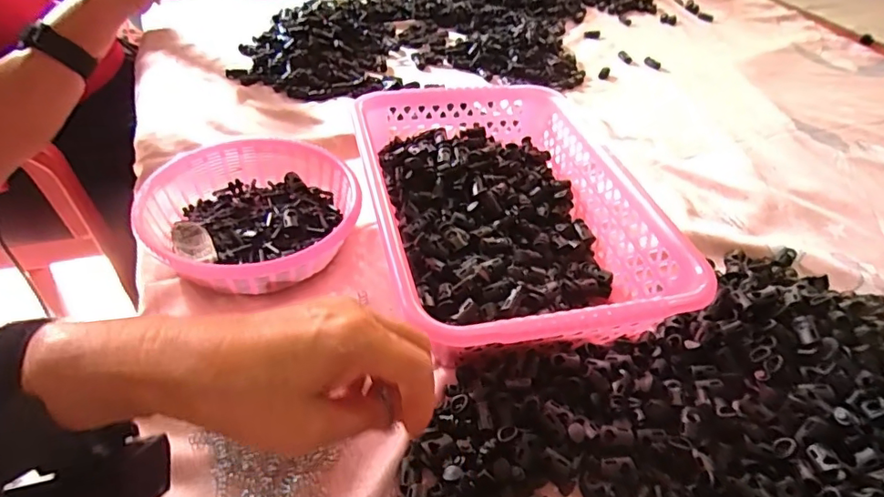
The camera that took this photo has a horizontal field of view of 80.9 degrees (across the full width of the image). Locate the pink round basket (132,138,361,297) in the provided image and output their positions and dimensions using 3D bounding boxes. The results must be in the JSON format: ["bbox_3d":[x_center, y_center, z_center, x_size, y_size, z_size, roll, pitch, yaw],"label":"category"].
[{"bbox_3d":[-0.156,-0.024,0.432,0.157,0.051,0.164,3,44,-3],"label":"pink round basket"}]

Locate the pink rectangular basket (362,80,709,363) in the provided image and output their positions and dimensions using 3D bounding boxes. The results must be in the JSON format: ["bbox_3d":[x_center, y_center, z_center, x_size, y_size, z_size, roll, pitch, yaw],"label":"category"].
[{"bbox_3d":[0.051,-0.032,0.444,0.206,0.077,0.305,-6,45,-13],"label":"pink rectangular basket"}]

